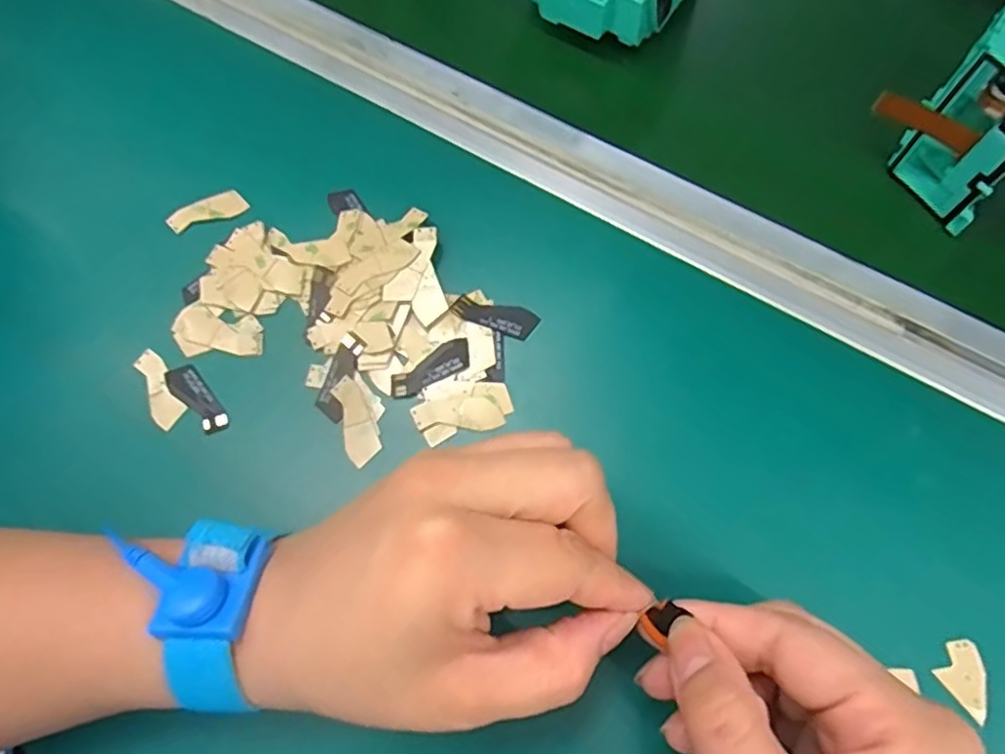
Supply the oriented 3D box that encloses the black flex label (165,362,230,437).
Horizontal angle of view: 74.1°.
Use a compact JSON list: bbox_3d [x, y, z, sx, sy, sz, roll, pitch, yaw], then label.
[{"bbox_3d":[-0.131,0.010,0.286,0.013,0.004,0.037,-43,73,-5],"label":"black flex label"}]

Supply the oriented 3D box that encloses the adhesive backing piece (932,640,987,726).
[{"bbox_3d":[0.167,0.107,0.237,0.018,0.004,0.023,-40,67,1],"label":"adhesive backing piece"}]

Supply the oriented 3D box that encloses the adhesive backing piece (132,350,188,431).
[{"bbox_3d":[-0.149,0.006,0.288,0.013,0.004,0.037,-30,72,-17],"label":"adhesive backing piece"}]

